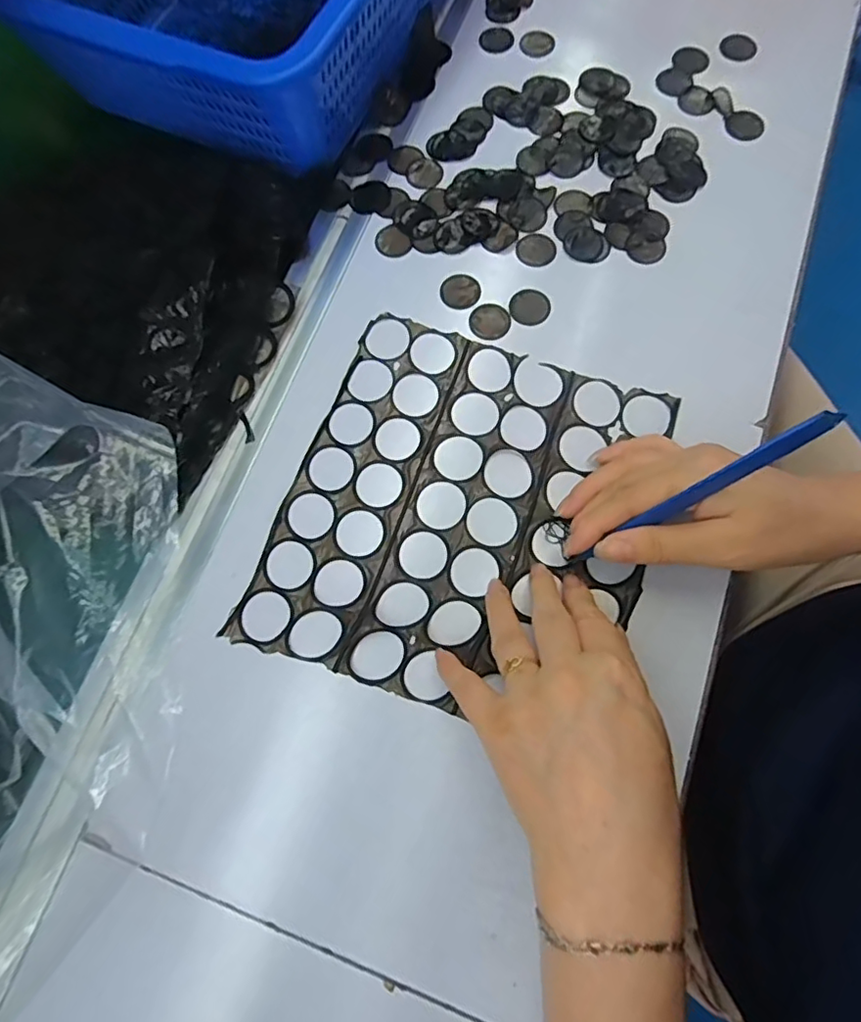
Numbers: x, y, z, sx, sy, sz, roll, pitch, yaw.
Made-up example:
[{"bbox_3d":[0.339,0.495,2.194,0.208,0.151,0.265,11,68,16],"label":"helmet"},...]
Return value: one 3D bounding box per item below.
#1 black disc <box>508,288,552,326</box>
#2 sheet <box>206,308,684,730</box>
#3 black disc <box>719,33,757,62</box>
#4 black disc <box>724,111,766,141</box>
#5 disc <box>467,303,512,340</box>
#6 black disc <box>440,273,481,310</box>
[{"bbox_3d":[0.068,-0.140,0.395,0.028,0.004,0.027,0,75,2],"label":"black disc"},{"bbox_3d":[0.020,0.000,0.355,0.214,0.008,0.230,20,76,7],"label":"sheet"},{"bbox_3d":[0.240,-0.360,0.447,0.027,0.006,0.027,0,75,2],"label":"black disc"},{"bbox_3d":[0.234,-0.286,0.426,0.027,0.004,0.027,0,75,2],"label":"black disc"},{"bbox_3d":[0.041,-0.130,0.392,0.028,0.004,0.026,0,75,2],"label":"disc"},{"bbox_3d":[0.021,-0.153,0.399,0.027,0.004,0.028,0,75,2],"label":"black disc"}]

